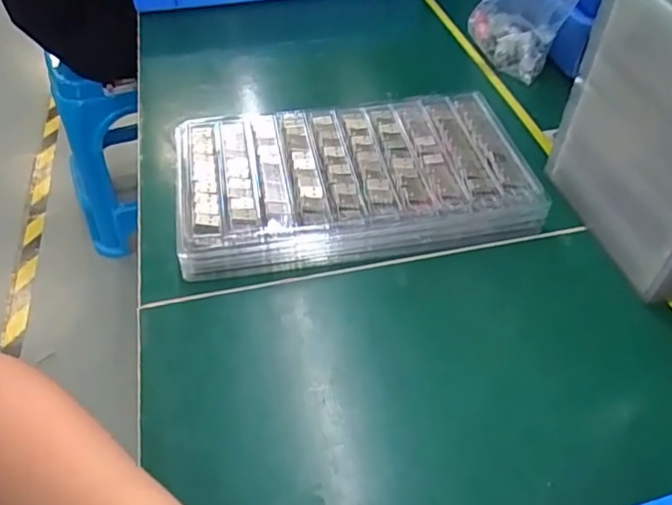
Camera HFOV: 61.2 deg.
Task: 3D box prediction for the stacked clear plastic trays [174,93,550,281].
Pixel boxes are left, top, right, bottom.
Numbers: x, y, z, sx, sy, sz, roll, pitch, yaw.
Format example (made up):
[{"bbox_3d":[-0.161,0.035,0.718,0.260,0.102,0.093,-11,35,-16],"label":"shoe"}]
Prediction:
[{"bbox_3d":[0.013,-0.068,0.497,0.293,0.035,0.167,-6,49,-6],"label":"stacked clear plastic trays"}]

